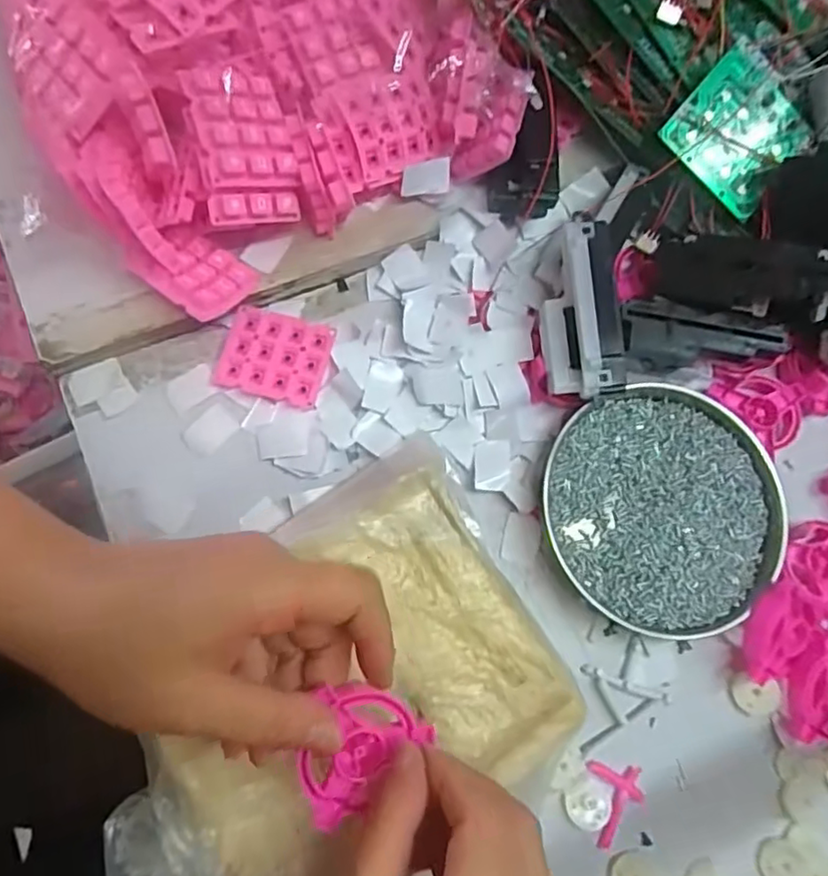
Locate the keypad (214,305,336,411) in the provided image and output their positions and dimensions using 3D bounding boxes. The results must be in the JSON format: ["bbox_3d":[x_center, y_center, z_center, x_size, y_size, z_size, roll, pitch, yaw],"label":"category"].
[{"bbox_3d":[-0.081,-0.047,0.361,0.061,0.005,0.049,14,75,0],"label":"keypad"}]

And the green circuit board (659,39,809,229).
[{"bbox_3d":[0.187,-0.176,0.360,0.071,0.004,0.068,40,92,-11],"label":"green circuit board"}]

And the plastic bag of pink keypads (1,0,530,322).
[{"bbox_3d":[-0.086,-0.212,0.348,0.243,0.101,0.218,-31,82,-8],"label":"plastic bag of pink keypads"}]

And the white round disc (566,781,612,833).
[{"bbox_3d":[0.089,0.187,0.317,0.024,0.004,0.022,1,75,-4],"label":"white round disc"}]

